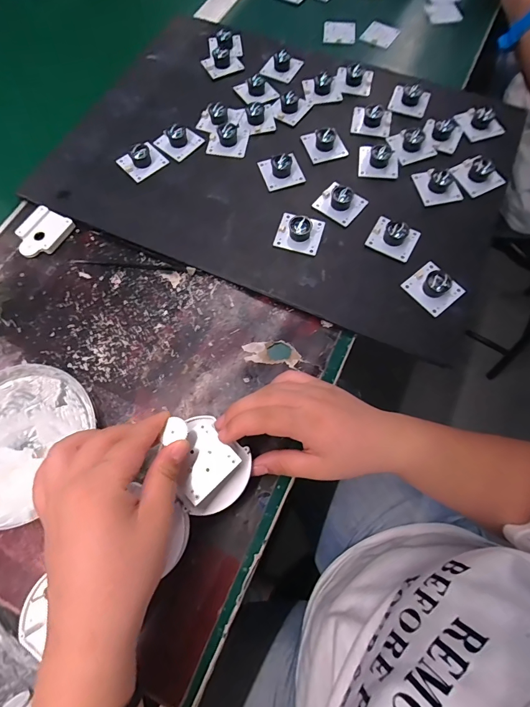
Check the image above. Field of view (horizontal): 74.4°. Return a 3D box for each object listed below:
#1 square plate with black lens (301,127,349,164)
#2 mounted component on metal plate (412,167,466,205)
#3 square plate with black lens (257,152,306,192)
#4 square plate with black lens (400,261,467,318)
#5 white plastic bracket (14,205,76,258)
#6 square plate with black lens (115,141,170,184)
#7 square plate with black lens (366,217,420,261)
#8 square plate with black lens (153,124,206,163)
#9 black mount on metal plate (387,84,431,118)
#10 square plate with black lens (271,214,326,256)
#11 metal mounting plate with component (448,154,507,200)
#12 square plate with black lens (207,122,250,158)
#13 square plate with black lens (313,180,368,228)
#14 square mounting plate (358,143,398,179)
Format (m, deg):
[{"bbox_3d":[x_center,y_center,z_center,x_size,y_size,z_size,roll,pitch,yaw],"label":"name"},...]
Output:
[{"bbox_3d":[0.069,-0.239,0.394,0.043,0.016,0.043,-16,72,-5],"label":"square plate with black lens"},{"bbox_3d":[0.187,-0.183,0.373,0.041,0.015,0.045,-8,71,-2],"label":"mounted component on metal plate"},{"bbox_3d":[0.018,-0.203,0.381,0.042,0.016,0.041,-19,72,-6],"label":"square plate with black lens"},{"bbox_3d":[0.159,-0.063,0.327,0.039,0.018,0.045,-37,75,-11],"label":"square plate with black lens"},{"bbox_3d":[-0.233,-0.125,0.365,0.046,0.008,0.055,25,73,9],"label":"white plastic bracket"},{"bbox_3d":[-0.138,-0.218,0.388,0.045,0.017,0.039,-40,75,-12],"label":"square plate with black lens"},{"bbox_3d":[0.129,-0.118,0.346,0.044,0.017,0.042,29,74,10],"label":"square plate with black lens"},{"bbox_3d":[-0.099,-0.247,0.398,0.042,0.019,0.042,41,76,13],"label":"square plate with black lens"},{"bbox_3d":[0.177,-0.310,0.423,0.044,0.024,0.038,20,72,7],"label":"black mount on metal plate"},{"bbox_3d":[0.035,-0.124,0.350,0.044,0.016,0.041,17,72,6],"label":"square plate with black lens"},{"bbox_3d":[0.230,-0.197,0.376,0.036,0.020,0.049,-26,73,-8],"label":"metal mounting plate with component"},{"bbox_3d":[-0.042,-0.249,0.399,0.044,0.017,0.044,8,71,3],"label":"square plate with black lens"},{"bbox_3d":[0.080,-0.161,0.365,0.045,0.017,0.040,38,75,12],"label":"square plate with black lens"},{"bbox_3d":[0.127,-0.215,0.383,0.042,0.017,0.039,6,71,3],"label":"square mounting plate"}]

